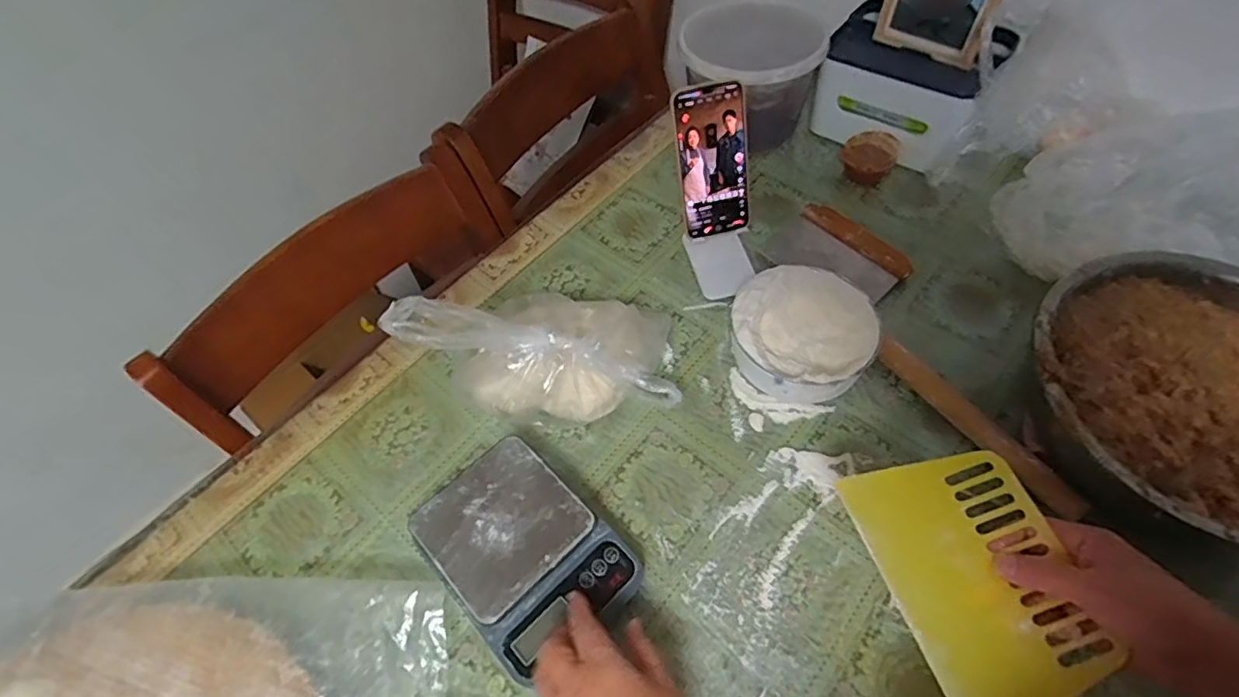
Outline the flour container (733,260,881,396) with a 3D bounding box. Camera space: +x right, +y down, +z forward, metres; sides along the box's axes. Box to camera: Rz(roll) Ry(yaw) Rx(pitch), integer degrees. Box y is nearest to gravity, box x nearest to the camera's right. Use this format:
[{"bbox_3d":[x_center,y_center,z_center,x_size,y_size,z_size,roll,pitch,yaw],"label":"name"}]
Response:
[{"bbox_3d":[0.184,-0.010,0.605,0.134,0.077,0.141,-2,55,4],"label":"flour container"}]

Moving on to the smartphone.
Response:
[{"bbox_3d":[0.100,-0.198,0.636,0.078,0.161,0.013,-12,32,0],"label":"smartphone"}]

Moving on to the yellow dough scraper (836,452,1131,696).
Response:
[{"bbox_3d":[0.237,0.150,0.389,0.113,0.007,0.162,-21,62,-1],"label":"yellow dough scraper"}]

